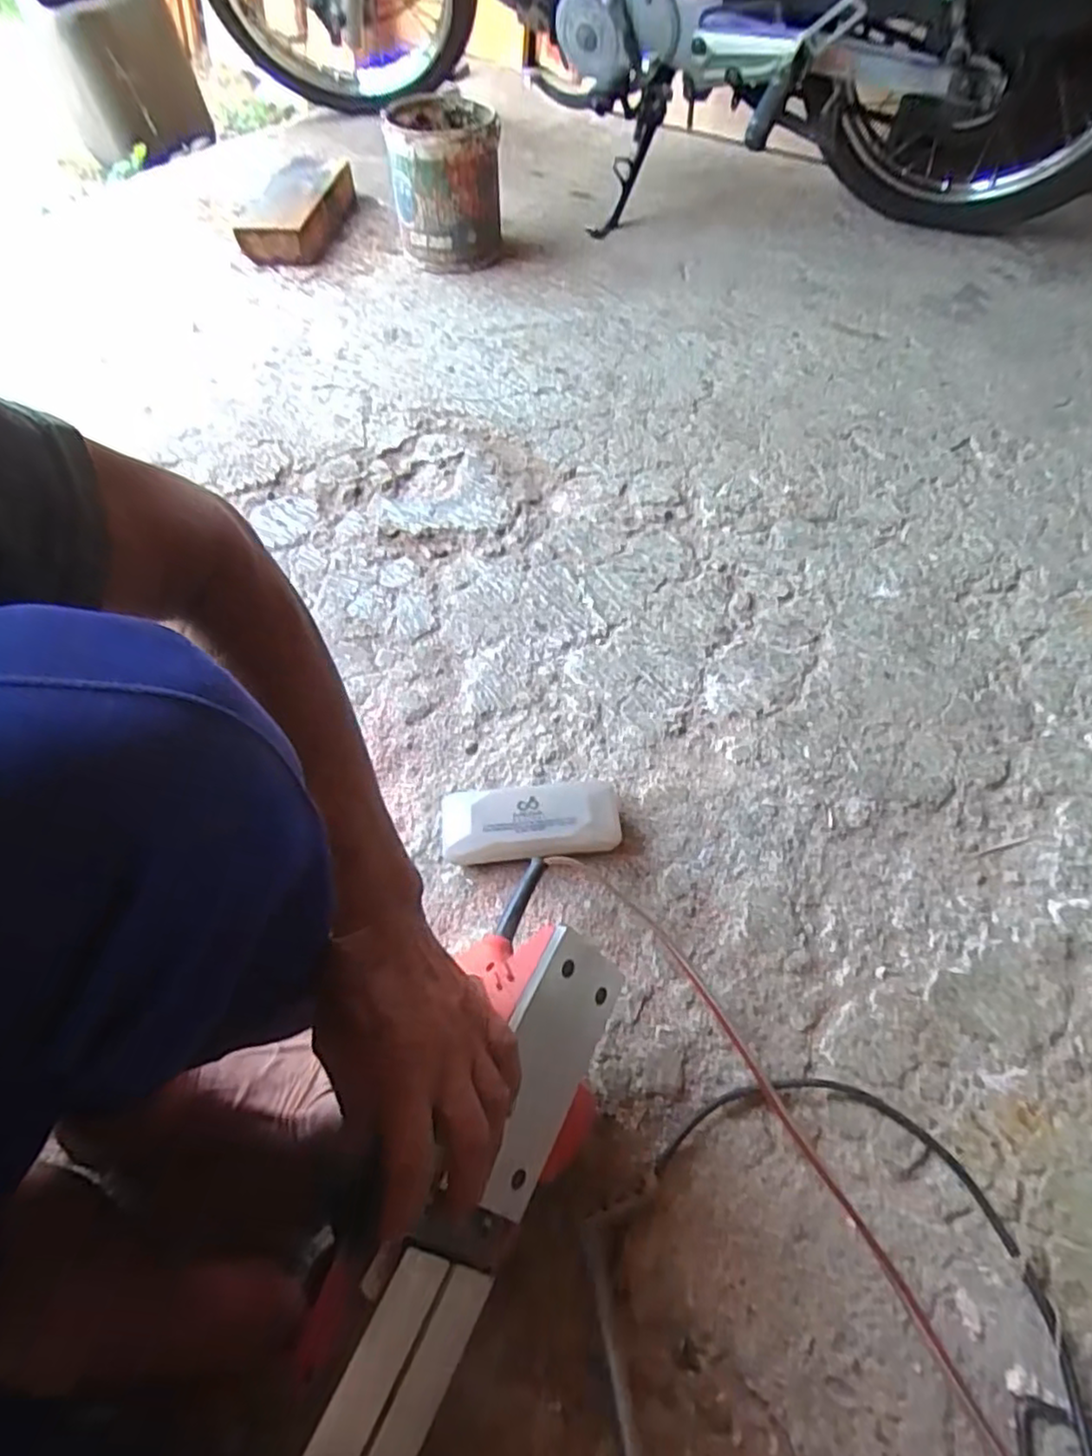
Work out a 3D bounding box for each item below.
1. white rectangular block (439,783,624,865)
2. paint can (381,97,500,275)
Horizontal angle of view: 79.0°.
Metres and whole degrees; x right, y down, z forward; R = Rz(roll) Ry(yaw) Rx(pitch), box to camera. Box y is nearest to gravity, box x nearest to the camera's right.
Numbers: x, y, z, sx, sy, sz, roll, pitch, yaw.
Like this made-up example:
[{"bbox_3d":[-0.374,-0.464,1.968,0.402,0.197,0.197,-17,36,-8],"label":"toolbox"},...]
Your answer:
[{"bbox_3d":[-0.013,0.087,0.589,0.156,0.045,0.069,-2,57,1],"label":"white rectangular block"},{"bbox_3d":[-0.177,-0.919,1.135,0.196,0.198,0.191,-10,58,-4],"label":"paint can"}]

